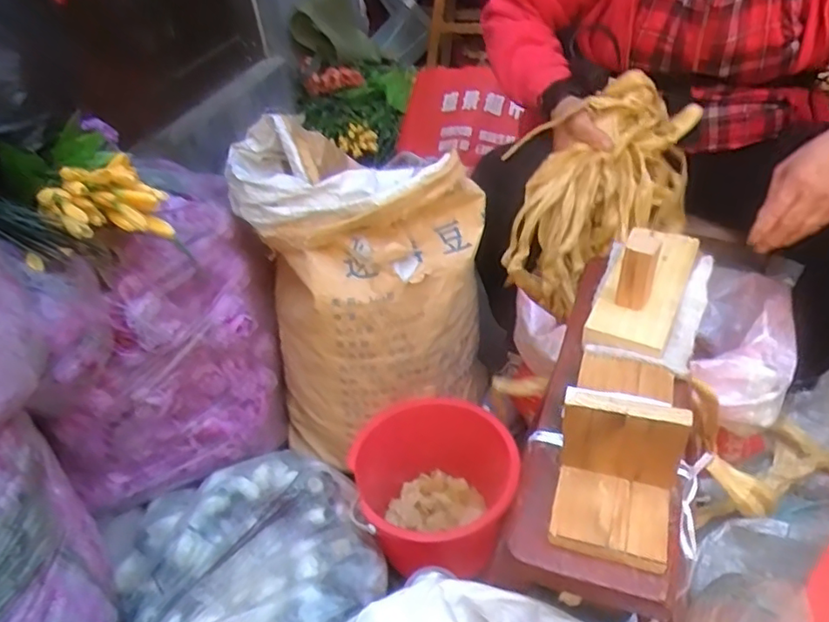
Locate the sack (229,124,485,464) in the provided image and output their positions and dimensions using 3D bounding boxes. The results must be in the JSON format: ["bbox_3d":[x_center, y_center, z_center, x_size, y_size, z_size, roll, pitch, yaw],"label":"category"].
[{"bbox_3d":[-0.063,-0.032,0.894,0.324,0.430,0.258,-14,41,-7],"label":"sack"}]

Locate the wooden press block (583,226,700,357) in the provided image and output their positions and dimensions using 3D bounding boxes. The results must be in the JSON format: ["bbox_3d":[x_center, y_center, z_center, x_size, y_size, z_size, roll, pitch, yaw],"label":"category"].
[{"bbox_3d":[0.234,-0.049,0.612,0.074,0.082,0.186,17,46,25],"label":"wooden press block"}]

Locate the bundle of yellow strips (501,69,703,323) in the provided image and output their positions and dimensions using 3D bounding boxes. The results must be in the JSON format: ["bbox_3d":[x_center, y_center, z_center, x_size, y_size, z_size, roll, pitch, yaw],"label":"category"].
[{"bbox_3d":[0.258,-0.163,0.869,0.196,0.224,0.276,17,46,26],"label":"bundle of yellow strips"}]

